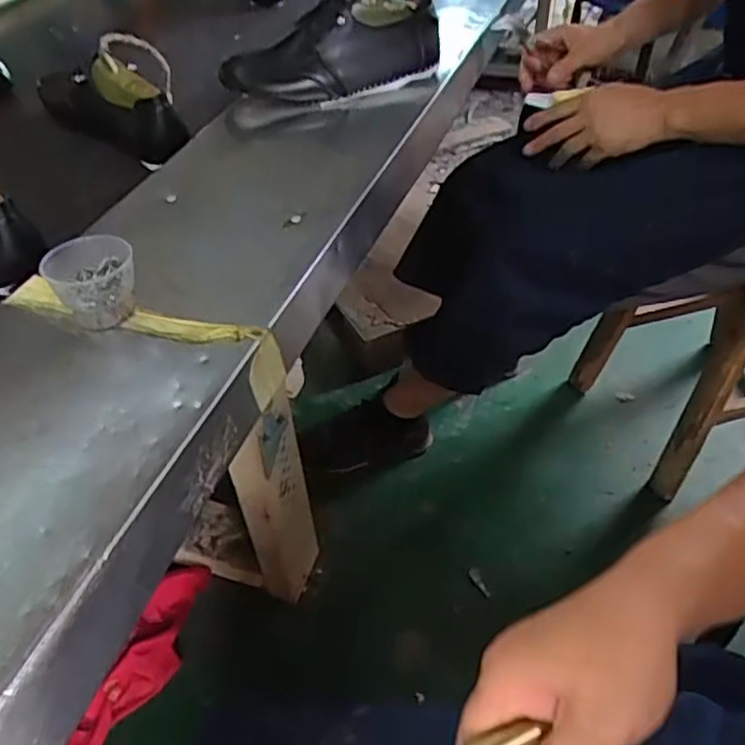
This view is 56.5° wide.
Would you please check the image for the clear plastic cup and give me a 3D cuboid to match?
[{"bbox_3d":[-0.207,-0.067,0.522,0.061,0.062,0.058,-2,45,2],"label":"clear plastic cup"}]

